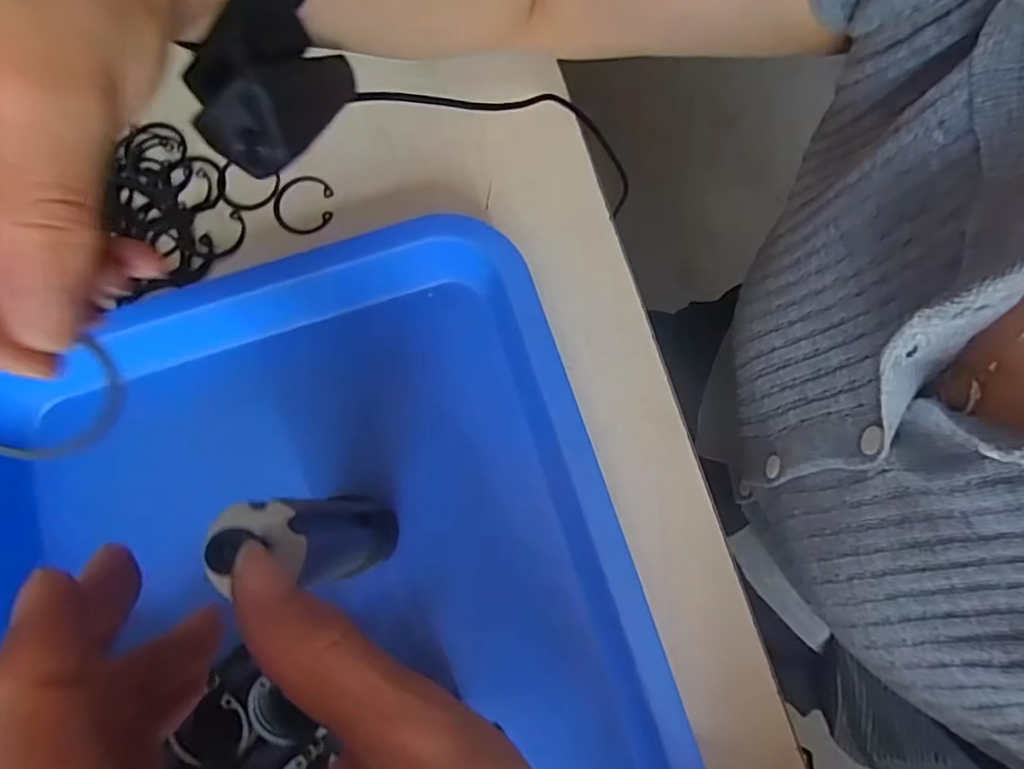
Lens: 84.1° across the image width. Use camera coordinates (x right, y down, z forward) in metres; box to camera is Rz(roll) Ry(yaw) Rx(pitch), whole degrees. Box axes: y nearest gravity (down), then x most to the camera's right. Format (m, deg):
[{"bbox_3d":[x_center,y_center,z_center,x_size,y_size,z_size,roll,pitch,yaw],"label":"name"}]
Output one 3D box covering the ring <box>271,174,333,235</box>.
[{"bbox_3d":[-0.121,-0.104,0.328,0.032,0.004,0.033,-2,77,-2],"label":"ring"}]

